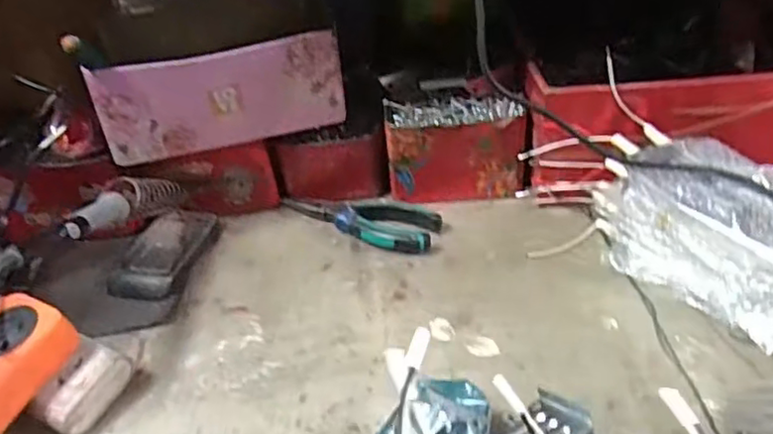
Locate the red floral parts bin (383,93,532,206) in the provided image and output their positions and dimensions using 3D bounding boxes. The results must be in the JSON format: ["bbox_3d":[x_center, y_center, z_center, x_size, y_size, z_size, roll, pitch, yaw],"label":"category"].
[{"bbox_3d":[0.066,-0.064,0.611,0.129,0.080,0.066,-1,38,8],"label":"red floral parts bin"}]

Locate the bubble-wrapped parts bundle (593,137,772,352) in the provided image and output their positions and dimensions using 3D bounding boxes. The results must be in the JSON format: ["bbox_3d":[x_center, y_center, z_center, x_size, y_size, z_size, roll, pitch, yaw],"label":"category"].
[{"bbox_3d":[0.241,0.016,0.469,0.085,0.096,0.181,-18,39,-14],"label":"bubble-wrapped parts bundle"}]

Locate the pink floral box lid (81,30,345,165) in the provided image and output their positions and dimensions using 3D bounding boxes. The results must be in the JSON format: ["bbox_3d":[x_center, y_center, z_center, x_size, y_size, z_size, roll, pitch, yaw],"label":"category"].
[{"bbox_3d":[-0.140,-0.102,0.548,0.202,0.084,0.017,-13,38,-7],"label":"pink floral box lid"}]

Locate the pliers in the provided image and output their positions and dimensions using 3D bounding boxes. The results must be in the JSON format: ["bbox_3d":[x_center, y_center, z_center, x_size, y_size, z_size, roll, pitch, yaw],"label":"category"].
[{"bbox_3d":[-0.029,-0.003,0.596,0.161,0.018,0.062,11,41,22],"label":"pliers"}]

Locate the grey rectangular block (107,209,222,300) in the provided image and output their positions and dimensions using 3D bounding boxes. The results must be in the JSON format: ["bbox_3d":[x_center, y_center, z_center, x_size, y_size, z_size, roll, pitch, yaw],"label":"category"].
[{"bbox_3d":[-0.200,0.030,0.582,0.066,0.017,0.112,9,40,19],"label":"grey rectangular block"}]

